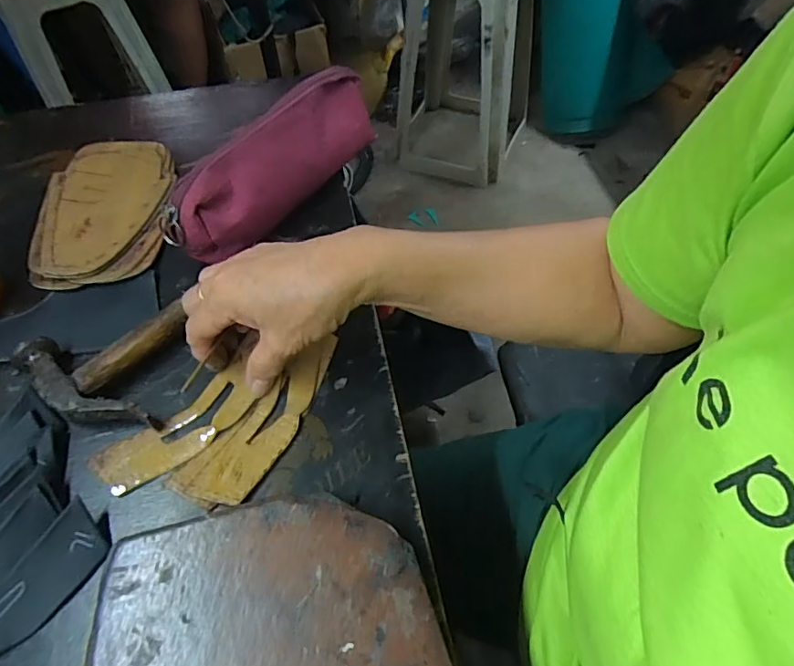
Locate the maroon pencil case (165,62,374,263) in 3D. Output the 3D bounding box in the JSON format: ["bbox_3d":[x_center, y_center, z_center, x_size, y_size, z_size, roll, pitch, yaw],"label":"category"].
[{"bbox_3d":[-0.093,-0.147,0.428,0.049,0.063,0.218,28,62,18],"label":"maroon pencil case"}]

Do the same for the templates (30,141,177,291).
[{"bbox_3d":[-0.259,-0.113,0.453,0.109,0.009,0.173,-8,57,-4],"label":"templates"}]

